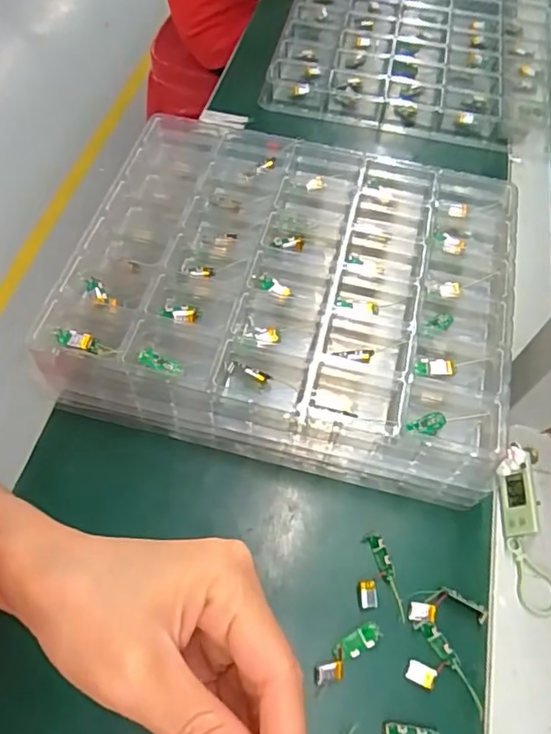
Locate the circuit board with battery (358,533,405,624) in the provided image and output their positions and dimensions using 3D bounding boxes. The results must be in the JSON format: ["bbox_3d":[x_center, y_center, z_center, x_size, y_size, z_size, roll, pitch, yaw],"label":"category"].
[{"bbox_3d":[0.061,0.125,0.334,0.024,0.005,0.048,-2,60,-4],"label":"circuit board with battery"}]

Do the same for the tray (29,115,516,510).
[{"bbox_3d":[0.012,-0.062,0.411,0.299,0.052,0.255,12,60,4],"label":"tray"}]

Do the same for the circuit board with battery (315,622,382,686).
[{"bbox_3d":[0.040,0.159,0.312,0.045,0.009,0.013,-35,67,-20],"label":"circuit board with battery"}]

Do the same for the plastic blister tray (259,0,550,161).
[{"bbox_3d":[0.157,-0.351,0.616,0.289,0.028,0.258,12,60,4],"label":"plastic blister tray"}]

